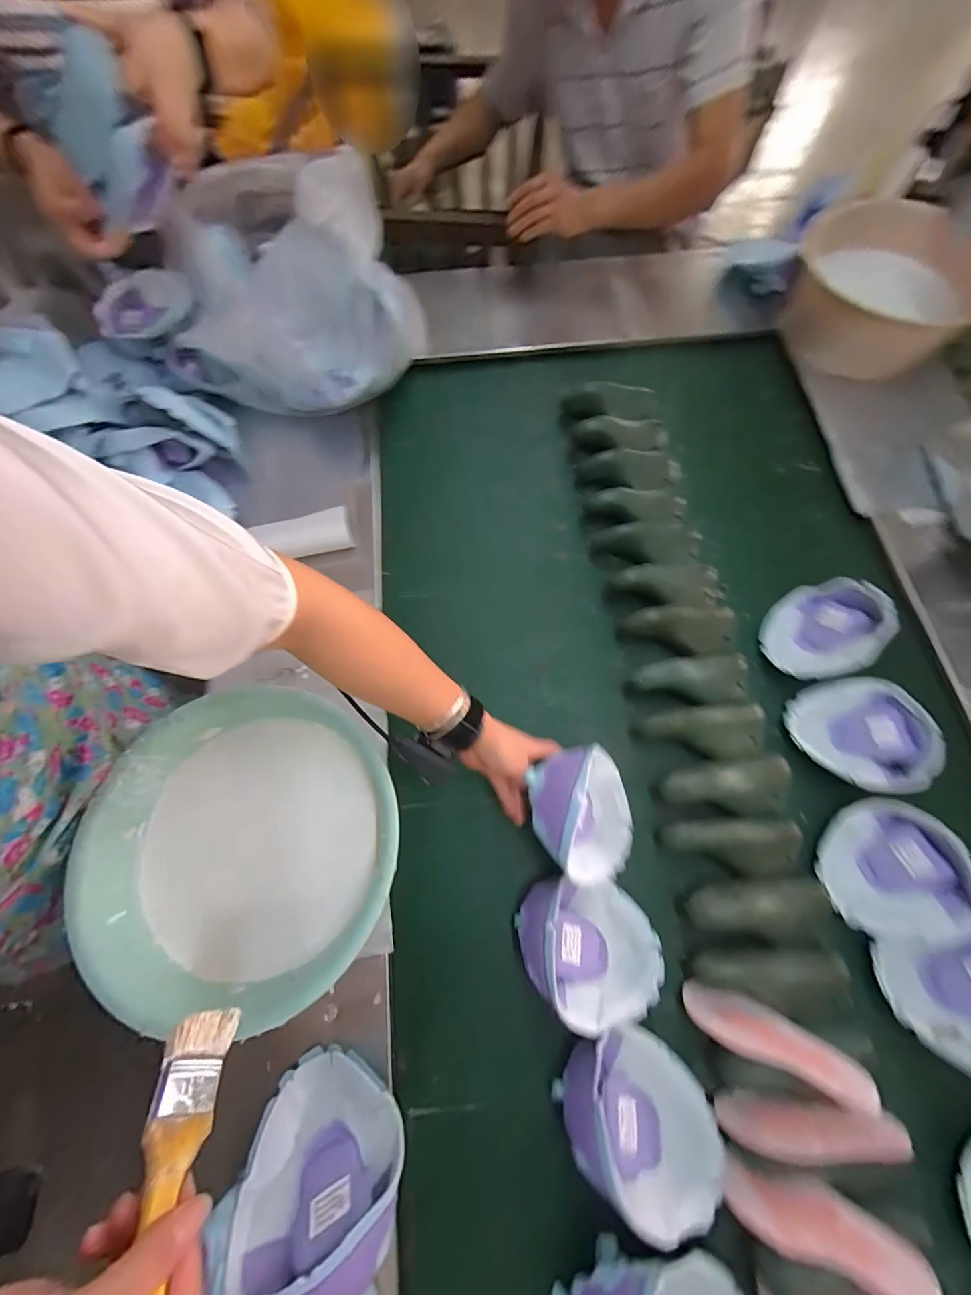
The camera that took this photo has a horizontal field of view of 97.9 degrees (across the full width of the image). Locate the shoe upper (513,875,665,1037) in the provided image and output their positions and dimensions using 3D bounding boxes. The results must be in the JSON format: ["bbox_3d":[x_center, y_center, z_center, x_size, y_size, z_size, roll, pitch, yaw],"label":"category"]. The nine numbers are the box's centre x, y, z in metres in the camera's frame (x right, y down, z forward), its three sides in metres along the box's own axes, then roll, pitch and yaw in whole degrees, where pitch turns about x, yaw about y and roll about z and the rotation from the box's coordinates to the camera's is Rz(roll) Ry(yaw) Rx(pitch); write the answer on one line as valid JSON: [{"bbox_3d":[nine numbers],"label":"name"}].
[{"bbox_3d":[0.115,0.339,0.482,0.172,0.065,0.132,12,72,5],"label":"shoe upper"}]

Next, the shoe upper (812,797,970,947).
[{"bbox_3d":[0.470,0.260,0.485,0.142,0.027,0.142,-6,71,17],"label":"shoe upper"}]

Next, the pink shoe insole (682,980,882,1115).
[{"bbox_3d":[0.295,0.404,0.435,0.162,0.034,0.042,11,71,27],"label":"pink shoe insole"}]

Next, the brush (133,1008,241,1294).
[{"bbox_3d":[-0.172,0.286,0.223,0.036,0.152,0.006,30,110,-26],"label":"brush"}]

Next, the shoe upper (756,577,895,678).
[{"bbox_3d":[0.461,-0.026,0.577,0.130,0.089,0.119,0,72,1],"label":"shoe upper"}]

